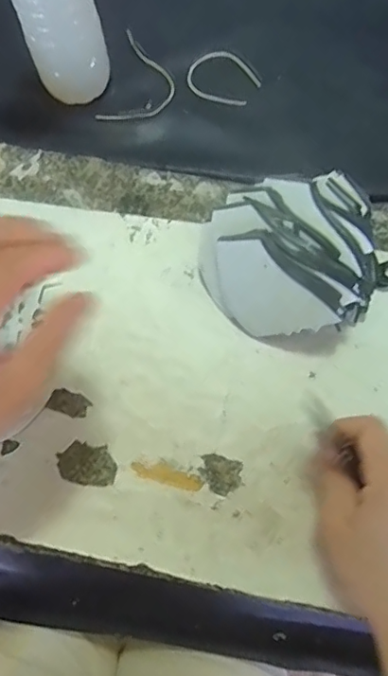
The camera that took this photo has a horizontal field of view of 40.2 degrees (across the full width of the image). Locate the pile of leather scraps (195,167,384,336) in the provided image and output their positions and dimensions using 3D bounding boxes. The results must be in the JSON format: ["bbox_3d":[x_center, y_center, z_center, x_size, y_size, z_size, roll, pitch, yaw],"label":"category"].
[{"bbox_3d":[0.071,-0.057,0.387,0.129,0.051,0.112,-5,71,0],"label":"pile of leather scraps"}]

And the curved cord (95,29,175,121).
[{"bbox_3d":[-0.047,-0.237,0.491,0.061,0.006,0.103,14,72,7],"label":"curved cord"}]

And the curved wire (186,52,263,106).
[{"bbox_3d":[0.027,-0.240,0.491,0.065,0.004,0.052,35,83,11],"label":"curved wire"}]

